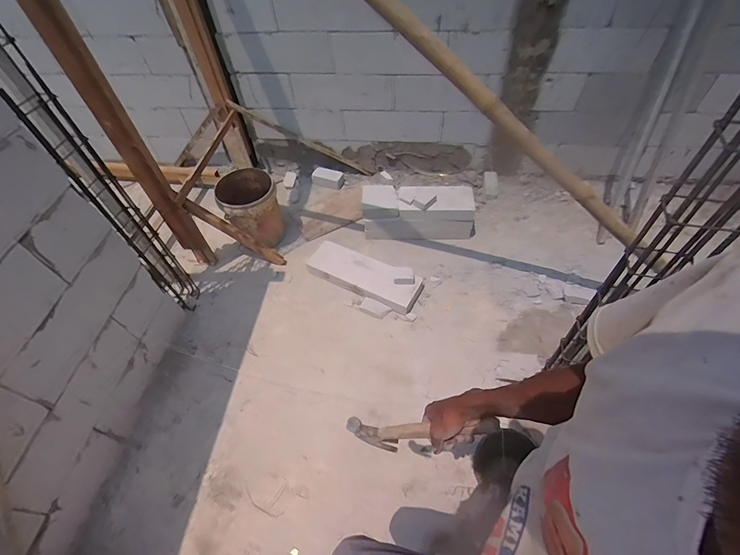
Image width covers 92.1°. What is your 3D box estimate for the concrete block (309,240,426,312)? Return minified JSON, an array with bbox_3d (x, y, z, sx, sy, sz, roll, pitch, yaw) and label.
[{"bbox_3d":[-0.036,-0.019,1.784,0.577,0.079,0.195,22,56,19],"label":"concrete block"}]

